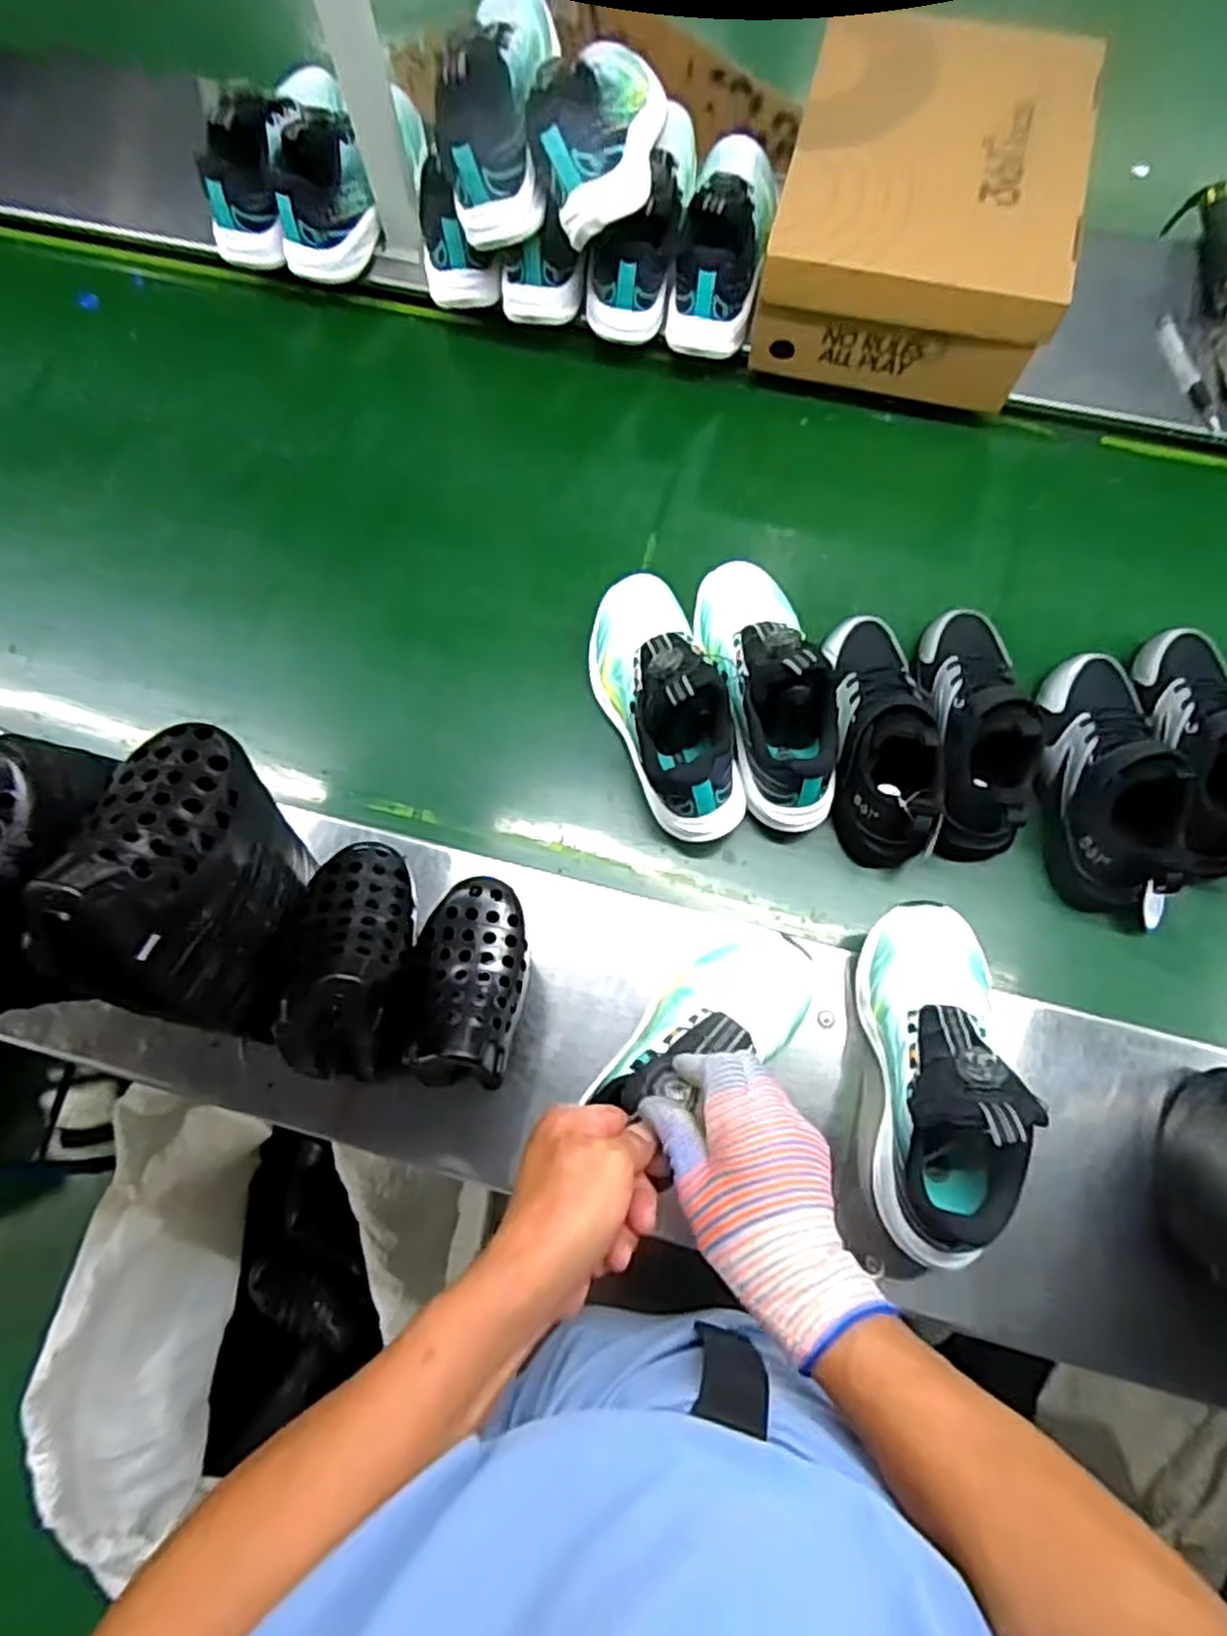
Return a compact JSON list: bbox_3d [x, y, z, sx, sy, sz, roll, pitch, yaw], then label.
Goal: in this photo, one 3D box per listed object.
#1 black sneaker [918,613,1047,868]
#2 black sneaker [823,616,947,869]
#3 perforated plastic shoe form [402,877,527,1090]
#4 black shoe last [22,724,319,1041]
[{"bbox_3d":[0.301,-0.083,0.630,0.079,0.098,0.211,6,75,2],"label":"black sneaker"},{"bbox_3d":[0.221,-0.075,0.631,0.082,0.092,0.210,-2,75,0],"label":"black sneaker"},{"bbox_3d":[-0.091,0.101,0.481,0.066,0.057,0.124,7,75,3],"label":"perforated plastic shoe form"},{"bbox_3d":[-0.230,0.033,0.423,0.076,0.169,0.151,12,75,4],"label":"black shoe last"}]

